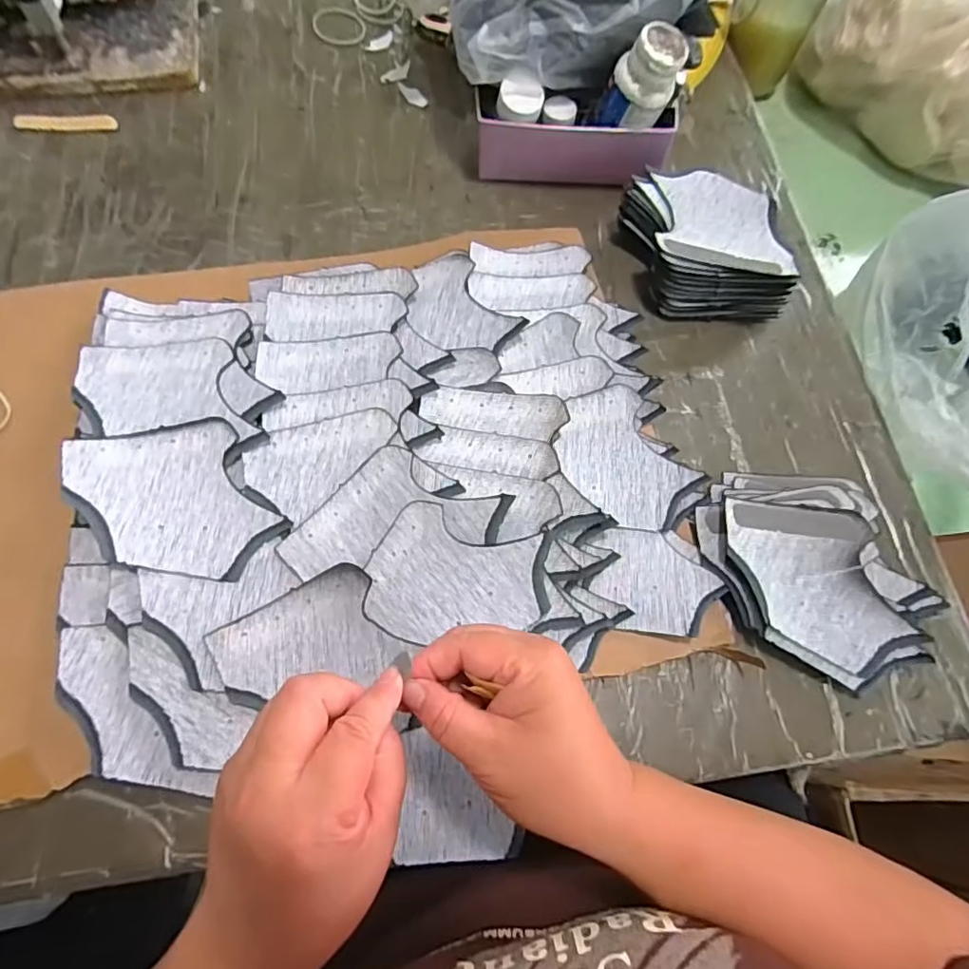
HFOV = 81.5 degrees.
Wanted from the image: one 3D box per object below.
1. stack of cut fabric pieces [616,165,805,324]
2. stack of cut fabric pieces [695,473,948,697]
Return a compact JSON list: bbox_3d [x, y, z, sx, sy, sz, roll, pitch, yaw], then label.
[{"bbox_3d":[0.181,-0.199,0.469,0.114,0.053,0.128,-8,70,-7],"label":"stack of cut fabric pieces"},{"bbox_3d":[0.230,0.056,0.389,0.127,0.024,0.158,-25,75,-13],"label":"stack of cut fabric pieces"}]

